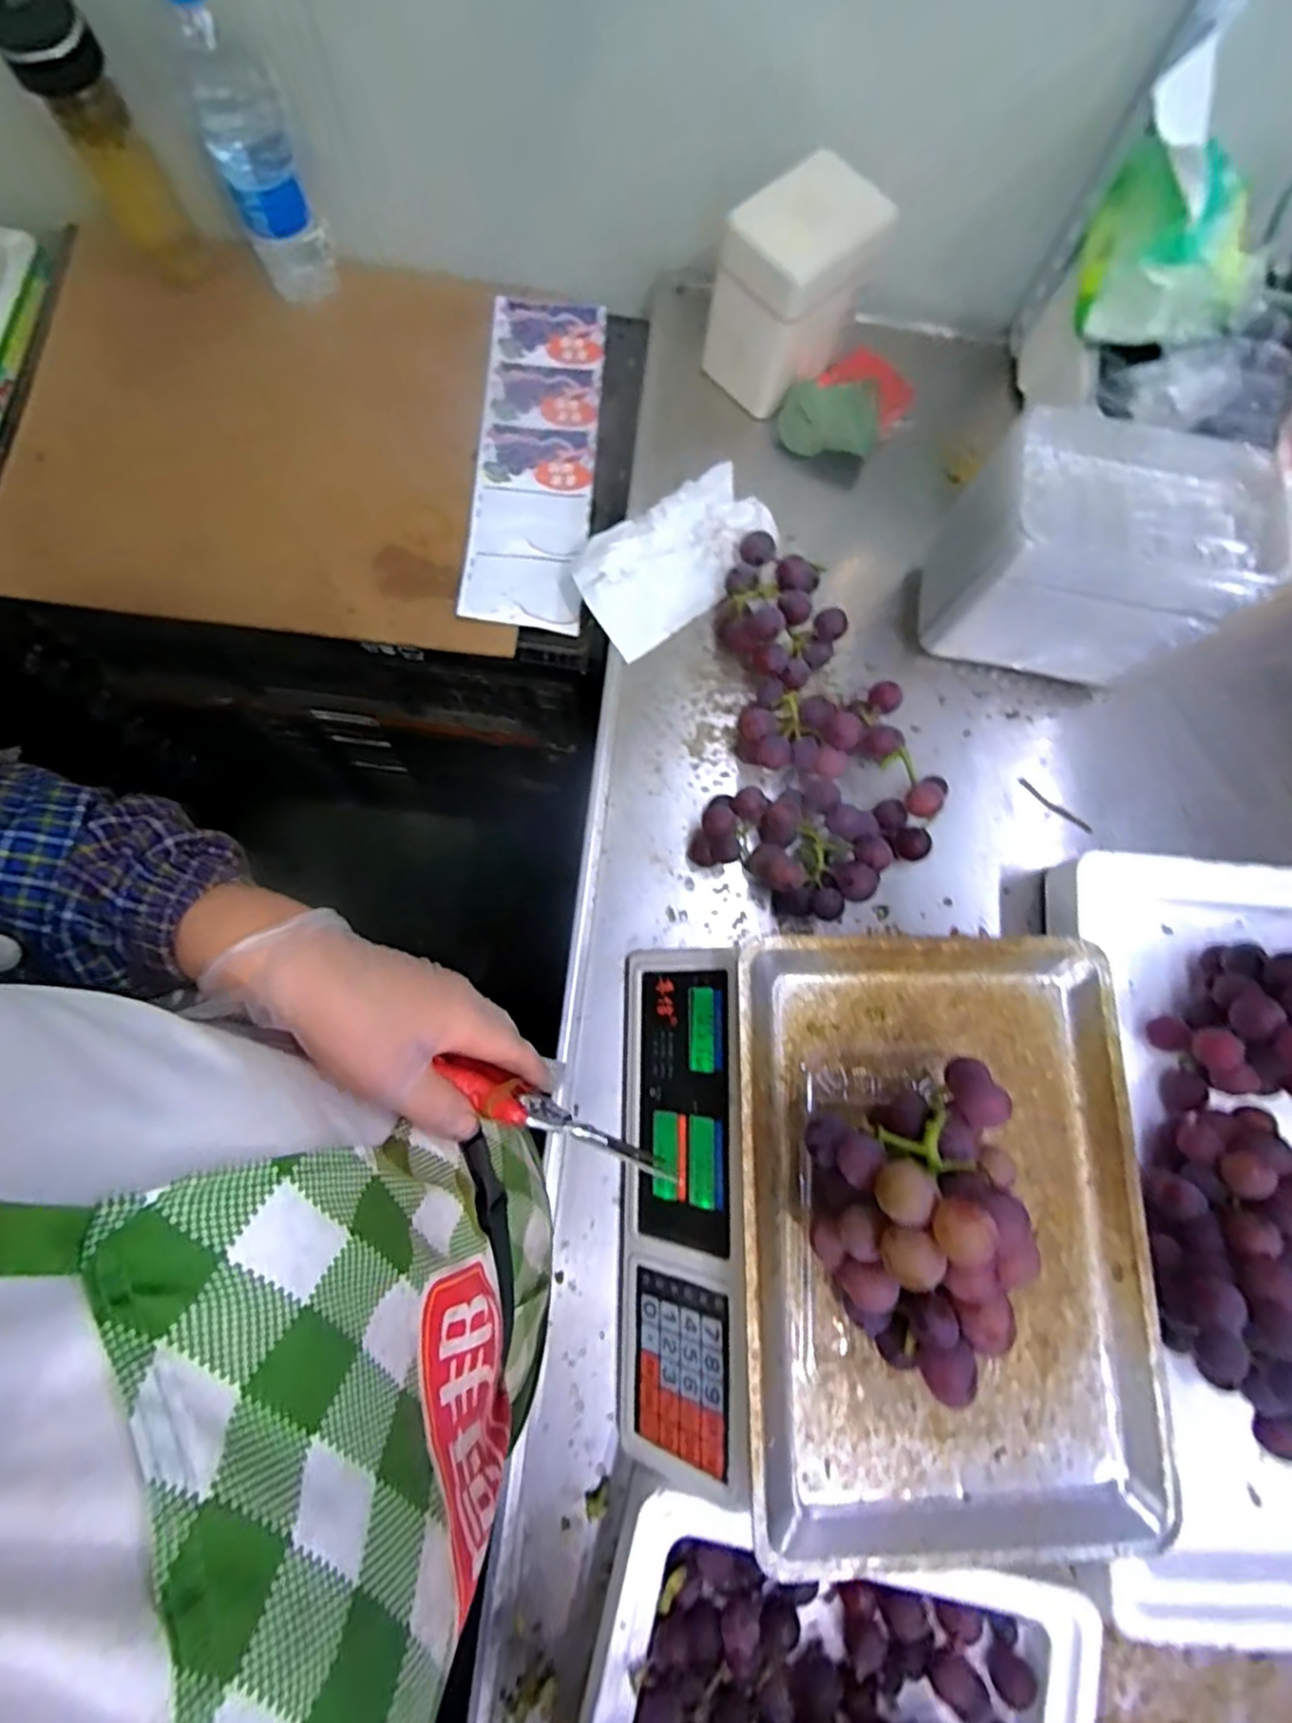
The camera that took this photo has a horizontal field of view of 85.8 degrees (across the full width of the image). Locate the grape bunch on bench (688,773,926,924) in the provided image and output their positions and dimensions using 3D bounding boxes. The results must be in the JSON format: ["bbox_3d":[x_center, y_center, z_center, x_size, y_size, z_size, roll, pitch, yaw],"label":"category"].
[{"bbox_3d":[0.137,-0.012,0.543,0.178,0.058,0.113,-13,77,-4],"label":"grape bunch on bench"}]

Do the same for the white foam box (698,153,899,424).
[{"bbox_3d":[0.126,-0.490,0.610,0.126,0.144,0.084,-41,83,-9],"label":"white foam box"}]

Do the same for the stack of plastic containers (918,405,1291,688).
[{"bbox_3d":[0.343,-0.234,0.553,0.198,0.159,0.127,15,77,3],"label":"stack of plastic containers"}]

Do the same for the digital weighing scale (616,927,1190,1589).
[{"bbox_3d":[0.142,0.229,0.462,0.319,0.111,0.342,-1,77,-1],"label":"digital weighing scale"}]

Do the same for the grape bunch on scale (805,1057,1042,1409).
[{"bbox_3d":[0.145,0.195,0.372,0.100,0.113,0.168,11,77,2],"label":"grape bunch on scale"}]

